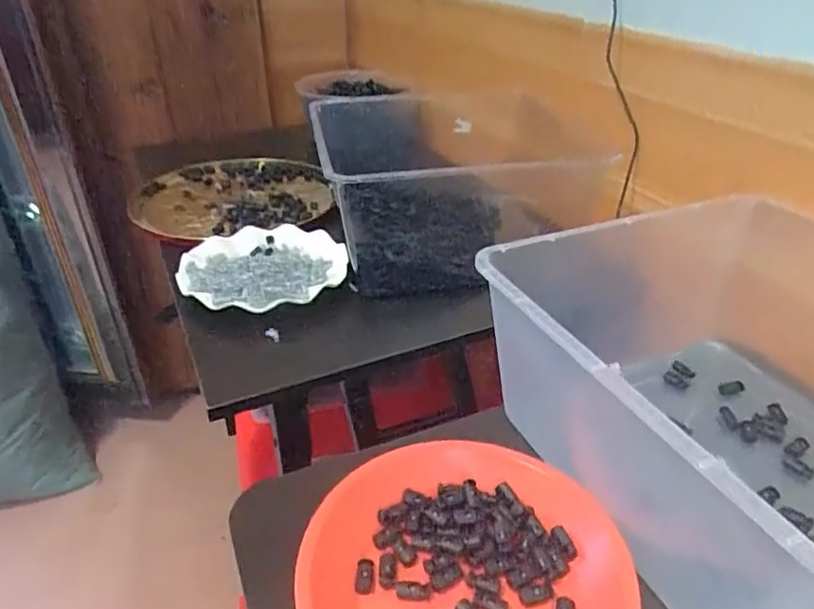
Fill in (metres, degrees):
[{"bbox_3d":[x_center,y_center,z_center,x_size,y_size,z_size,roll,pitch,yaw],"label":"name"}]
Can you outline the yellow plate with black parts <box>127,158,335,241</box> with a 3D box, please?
[{"bbox_3d":[-0.258,-0.160,0.903,0.278,0.042,0.290,0,32,0],"label":"yellow plate with black parts"}]

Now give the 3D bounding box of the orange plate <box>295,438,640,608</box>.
[{"bbox_3d":[0.036,0.164,0.361,0.185,0.028,0.193,0,32,0],"label":"orange plate"}]

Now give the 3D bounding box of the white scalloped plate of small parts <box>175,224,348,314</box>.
[{"bbox_3d":[-0.162,-0.050,0.684,0.178,0.014,0.184,0,32,0],"label":"white scalloped plate of small parts"}]

